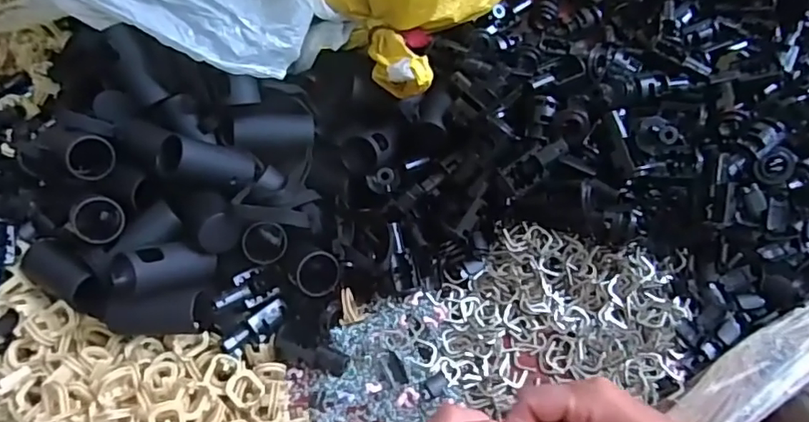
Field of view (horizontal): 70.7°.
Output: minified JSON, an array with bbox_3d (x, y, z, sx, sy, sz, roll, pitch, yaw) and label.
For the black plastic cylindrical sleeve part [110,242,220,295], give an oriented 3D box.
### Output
[{"bbox_3d":[-0.160,0.041,0.386,0.065,0.031,0.031,0,59,-37],"label":"black plastic cylindrical sleeve part"}]

